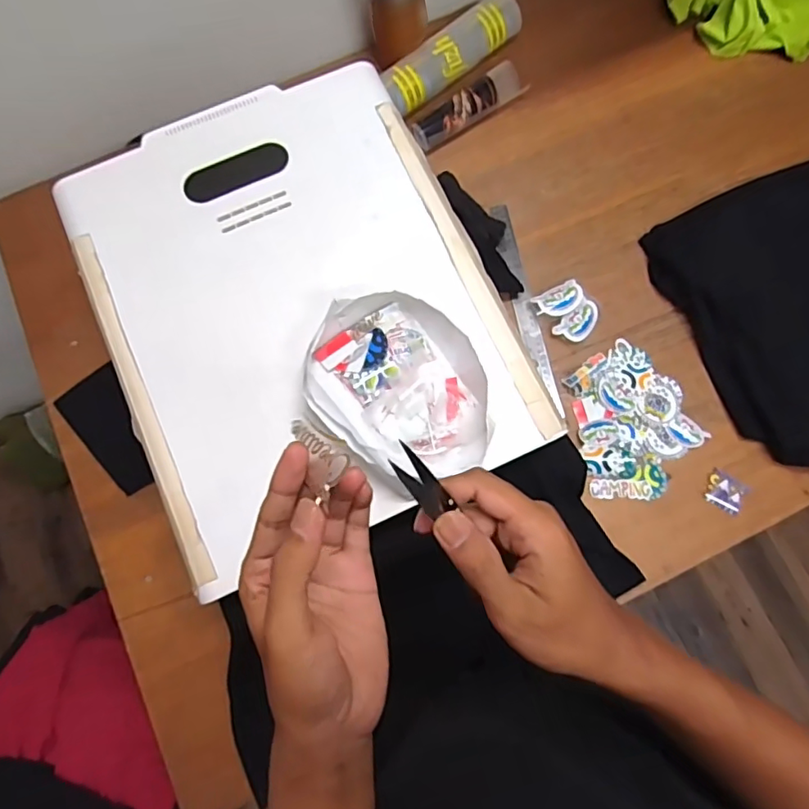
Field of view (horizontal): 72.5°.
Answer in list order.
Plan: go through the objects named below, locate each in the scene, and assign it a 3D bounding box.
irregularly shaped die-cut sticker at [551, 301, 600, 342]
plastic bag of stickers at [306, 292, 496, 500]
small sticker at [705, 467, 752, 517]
[{"bbox_3d":[0.236,-0.109,0.740,0.042,0.006,0.063,44,89,0],"label":"irregularly shaped die-cut sticker"},{"bbox_3d":[-0.006,-0.016,0.537,0.167,0.041,0.193,-18,75,-4],"label":"plastic bag of stickers"},{"bbox_3d":[0.404,0.108,0.691,0.048,0.004,0.044,30,78,9],"label":"small sticker"}]

